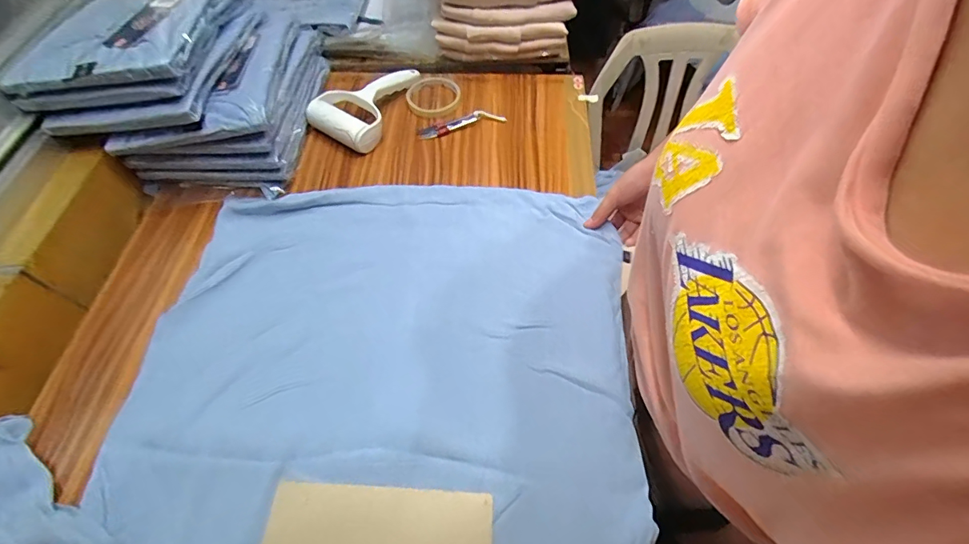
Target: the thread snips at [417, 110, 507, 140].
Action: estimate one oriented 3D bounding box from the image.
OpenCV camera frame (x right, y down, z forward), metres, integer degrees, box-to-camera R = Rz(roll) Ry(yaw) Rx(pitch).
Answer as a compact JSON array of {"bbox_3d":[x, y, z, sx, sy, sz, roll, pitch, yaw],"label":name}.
[{"bbox_3d":[-0.036,-0.229,0.683,0.132,0.013,0.028,-16,58,-9],"label":"thread snips"}]

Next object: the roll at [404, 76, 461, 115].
[{"bbox_3d":[-0.080,-0.283,0.712,0.083,0.013,0.095,-1,57,1],"label":"roll"}]

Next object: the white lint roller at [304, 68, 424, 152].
[{"bbox_3d":[-0.182,-0.268,0.695,0.113,0.046,0.189,18,59,12],"label":"white lint roller"}]

